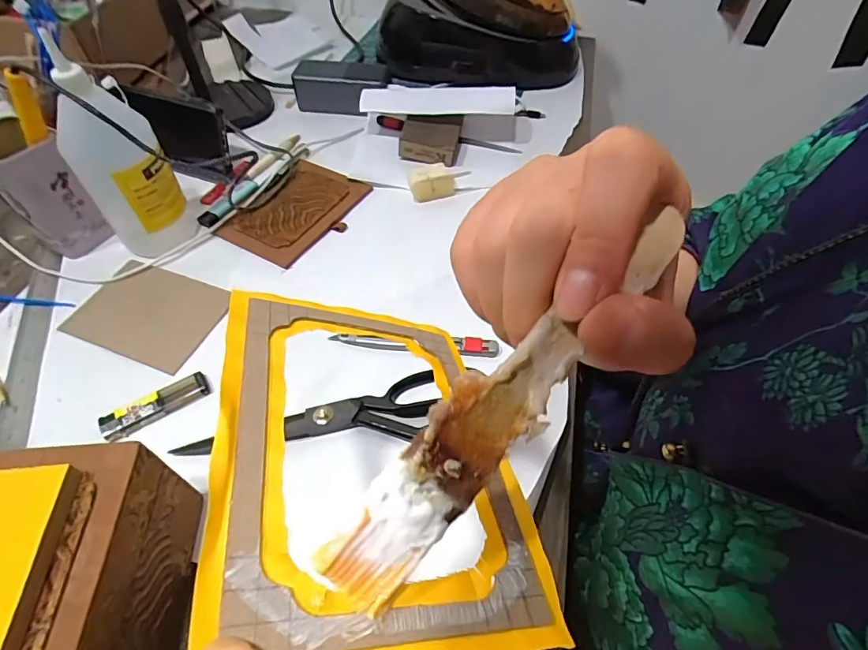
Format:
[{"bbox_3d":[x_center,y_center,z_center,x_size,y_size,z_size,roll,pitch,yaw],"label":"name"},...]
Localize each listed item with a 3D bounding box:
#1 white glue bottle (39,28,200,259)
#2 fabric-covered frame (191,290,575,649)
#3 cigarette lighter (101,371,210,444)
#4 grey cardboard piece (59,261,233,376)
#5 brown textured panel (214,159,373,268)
[{"bbox_3d":[-0.286,-0.143,0.439,0.075,0.172,0.057,-32,58,-21],"label":"white glue bottle"},{"bbox_3d":[-0.021,0.041,0.176,0.109,0.009,0.147,8,40,-24],"label":"fabric-covered frame"},{"bbox_3d":[-0.227,0.066,0.388,0.080,0.010,0.025,-28,57,-19],"label":"cigarette lighter"},{"bbox_3d":[-0.271,-0.012,0.452,0.131,0.006,0.093,19,58,12],"label":"grey cardboard piece"},{"bbox_3d":[-0.150,-0.131,0.529,0.108,0.013,0.146,24,56,18],"label":"brown textured panel"}]

